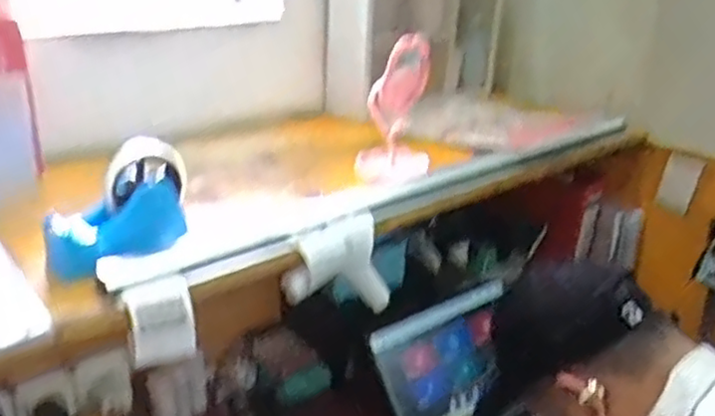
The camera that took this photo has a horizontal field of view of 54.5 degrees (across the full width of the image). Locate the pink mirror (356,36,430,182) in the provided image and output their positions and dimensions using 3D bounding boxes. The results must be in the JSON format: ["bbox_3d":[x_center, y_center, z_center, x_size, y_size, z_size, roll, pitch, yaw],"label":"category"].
[{"bbox_3d":[0.050,-0.137,0.961,0.102,0.189,0.090,2,22,2],"label":"pink mirror"}]

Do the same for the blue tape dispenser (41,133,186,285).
[{"bbox_3d":[-0.241,-0.003,0.701,0.069,0.098,0.152,17,26,34],"label":"blue tape dispenser"}]

